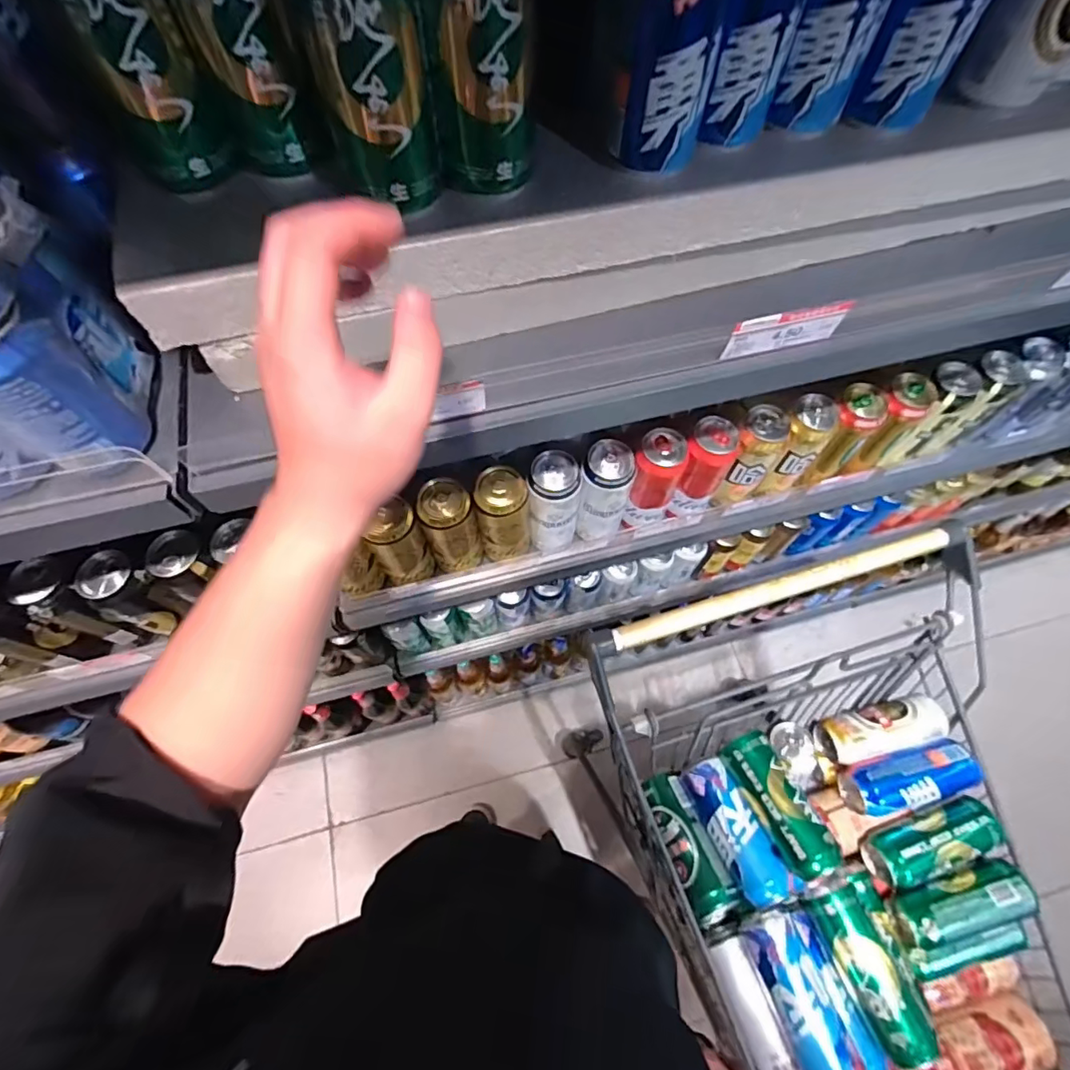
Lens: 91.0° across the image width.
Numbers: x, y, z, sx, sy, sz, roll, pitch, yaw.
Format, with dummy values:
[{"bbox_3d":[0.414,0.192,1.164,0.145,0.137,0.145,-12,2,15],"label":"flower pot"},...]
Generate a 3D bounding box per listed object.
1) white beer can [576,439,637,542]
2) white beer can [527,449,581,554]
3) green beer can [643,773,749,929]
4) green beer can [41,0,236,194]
[{"bbox_3d":[0.088,-0.050,0.672,0.061,0.154,0.059,0,65,-1],"label":"white beer can"},{"bbox_3d":[0.024,-0.036,0.664,0.061,0.149,0.063,0,65,-1],"label":"white beer can"},{"bbox_3d":[0.200,0.409,0.679,0.059,0.071,0.180,-21,67,-11],"label":"green beer can"},{"bbox_3d":[-0.240,-0.287,0.306,0.058,0.132,0.059,-28,69,-14],"label":"green beer can"}]

